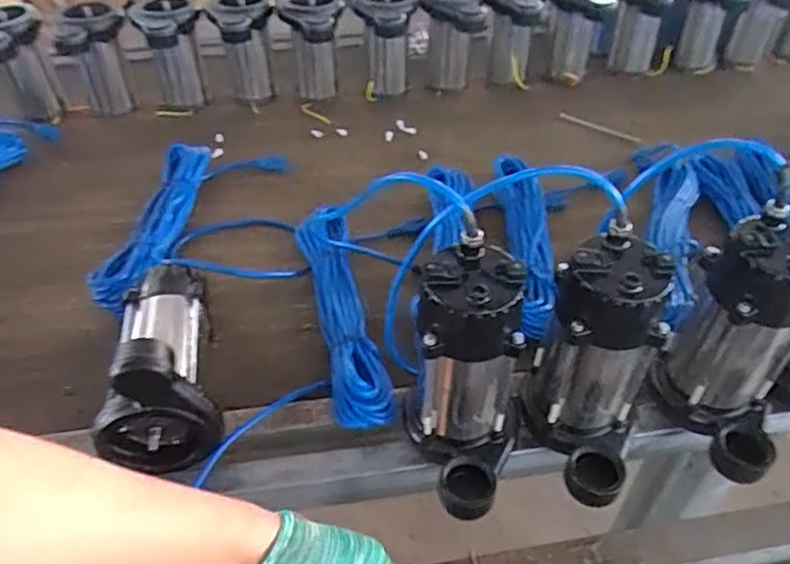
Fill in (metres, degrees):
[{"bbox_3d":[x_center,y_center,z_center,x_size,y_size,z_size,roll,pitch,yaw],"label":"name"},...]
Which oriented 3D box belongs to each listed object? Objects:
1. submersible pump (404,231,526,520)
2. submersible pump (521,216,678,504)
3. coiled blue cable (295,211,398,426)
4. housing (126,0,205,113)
[{"bbox_3d":[0.076,0.096,0.584,0.102,0.245,0.142,-16,45,-16],"label":"submersible pump"},{"bbox_3d":[0.188,0.091,0.585,0.113,0.244,0.133,10,44,11],"label":"submersible pump"},{"bbox_3d":[-0.063,0.045,0.758,0.065,0.078,0.292,-10,44,-10],"label":"coiled blue cable"},{"bbox_3d":[-0.422,-0.428,1.201,0.119,0.199,0.115,-17,46,-17],"label":"housing"}]

